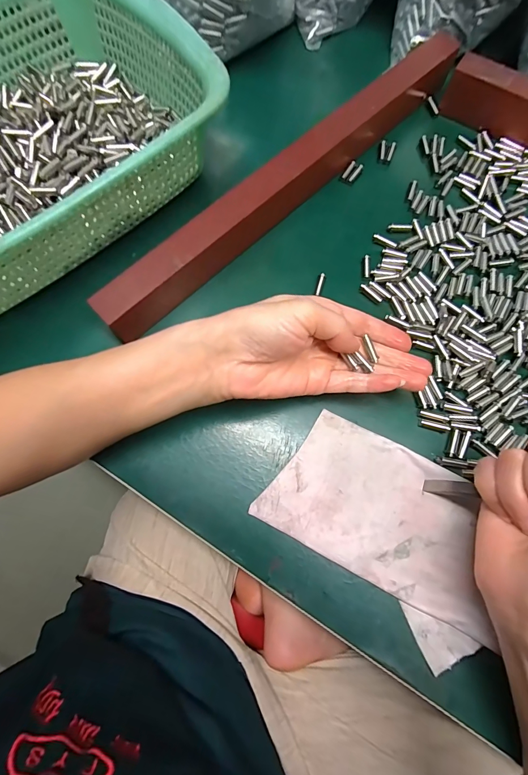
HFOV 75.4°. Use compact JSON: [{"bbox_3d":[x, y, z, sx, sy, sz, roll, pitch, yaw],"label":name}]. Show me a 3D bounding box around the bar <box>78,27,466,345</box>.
[{"bbox_3d":[0.026,-0.177,0.287,0.385,0.043,0.032,-44,79,-10],"label":"bar"}]

